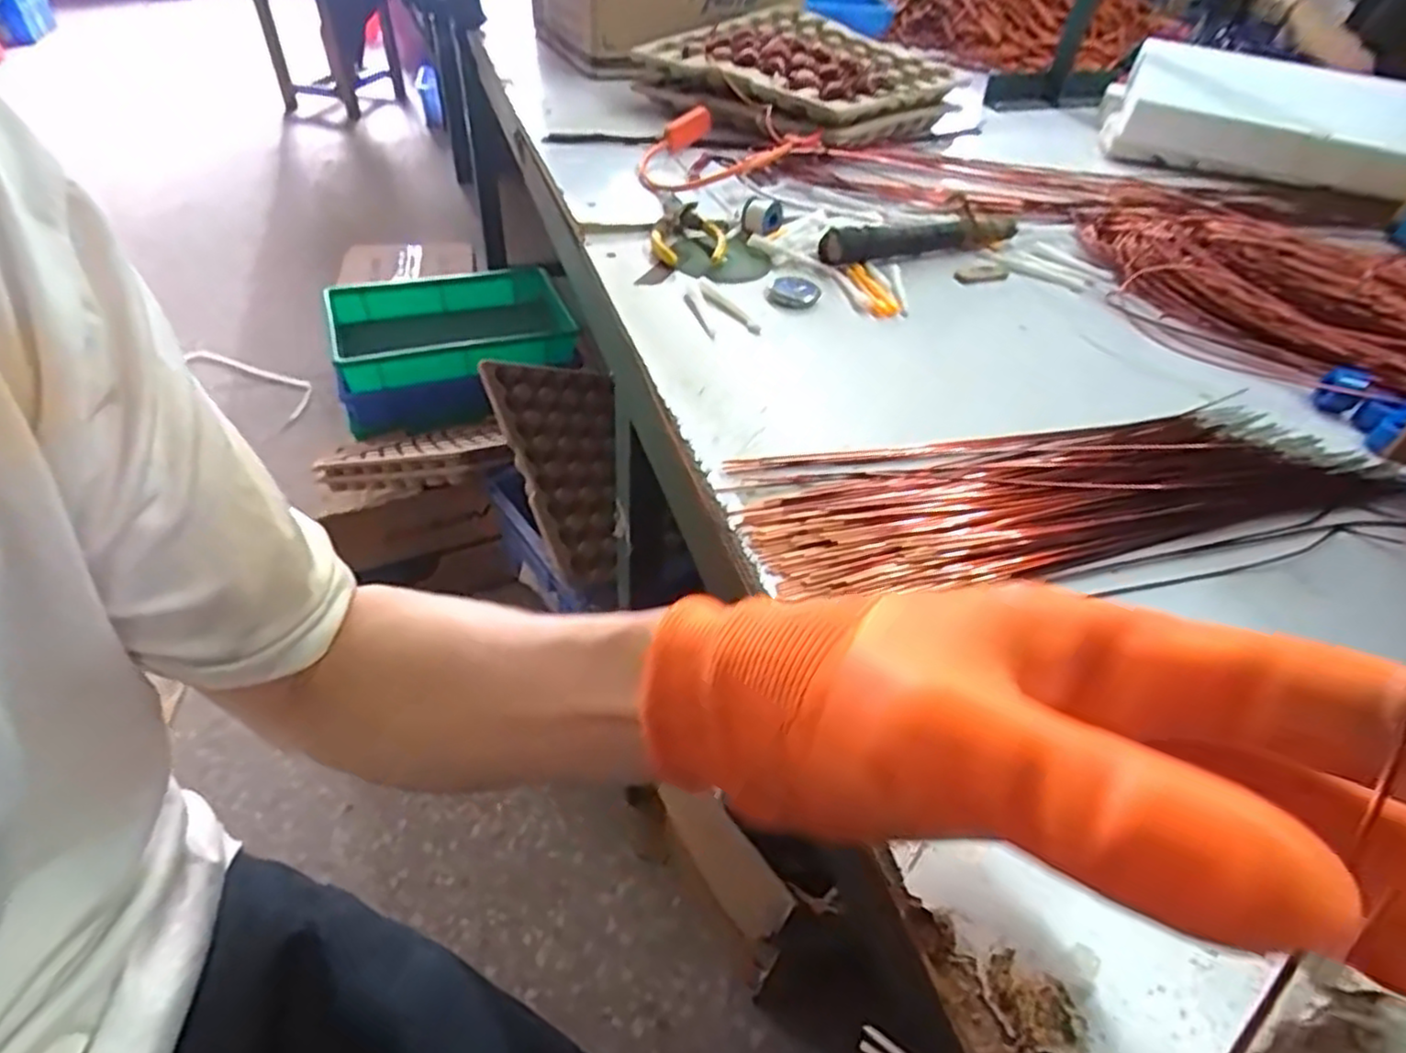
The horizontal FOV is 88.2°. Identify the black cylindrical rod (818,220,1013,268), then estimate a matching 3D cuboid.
[{"bbox_3d":[0.190,-0.249,0.628,0.198,0.026,0.034,-16,47,-19],"label":"black cylindrical rod"}]

